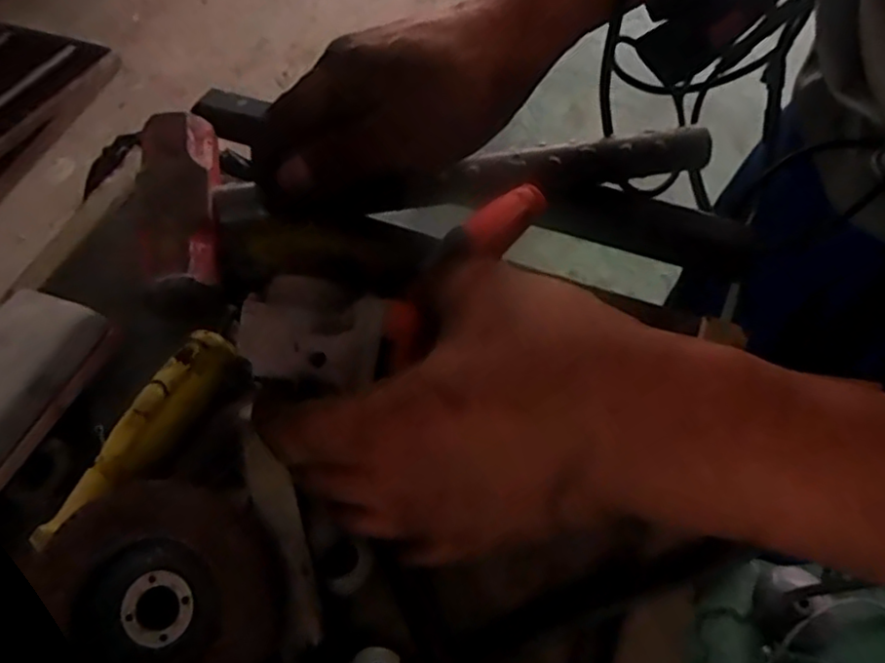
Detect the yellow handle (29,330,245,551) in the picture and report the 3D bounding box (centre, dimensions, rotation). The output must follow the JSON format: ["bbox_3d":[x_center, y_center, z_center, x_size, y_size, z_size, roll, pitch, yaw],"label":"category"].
[{"bbox_3d":[-0.133,0.047,0.287,0.023,0.025,0.109,27,66,17],"label":"yellow handle"}]

